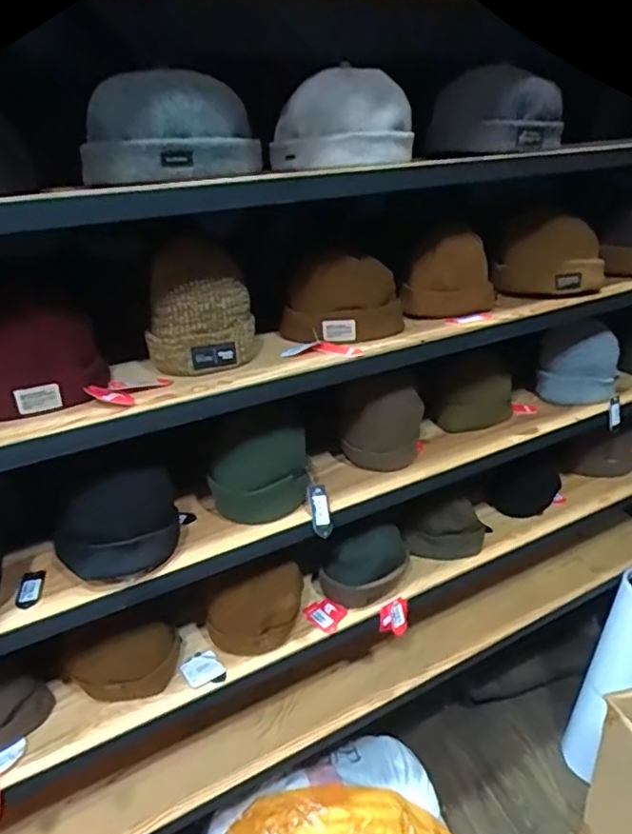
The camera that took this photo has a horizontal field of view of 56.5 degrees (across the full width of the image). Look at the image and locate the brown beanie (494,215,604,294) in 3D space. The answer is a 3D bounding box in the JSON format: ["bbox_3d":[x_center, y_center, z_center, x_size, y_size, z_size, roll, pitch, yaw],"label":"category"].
[{"bbox_3d":[0.377,-0.256,0.946,0.159,0.103,0.067,9,28,25],"label":"brown beanie"}]

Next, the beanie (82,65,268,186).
[{"bbox_3d":[-0.151,-0.303,0.621,0.190,0.092,0.138,-11,26,-16],"label":"beanie"}]

